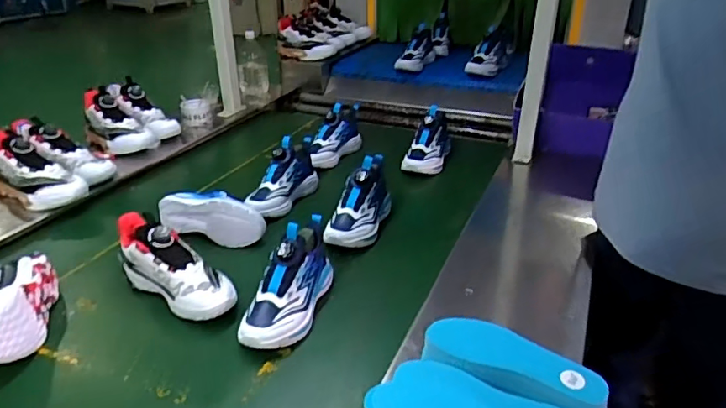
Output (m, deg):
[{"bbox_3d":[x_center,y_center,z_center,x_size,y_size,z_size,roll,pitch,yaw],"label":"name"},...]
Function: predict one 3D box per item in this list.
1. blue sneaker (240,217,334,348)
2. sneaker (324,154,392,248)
[{"bbox_3d":[-0.110,0.115,0.831,0.082,0.119,0.216,12,32,19],"label":"blue sneaker"},{"bbox_3d":[-0.002,-0.004,1.044,0.080,0.128,0.229,10,31,16],"label":"sneaker"}]

